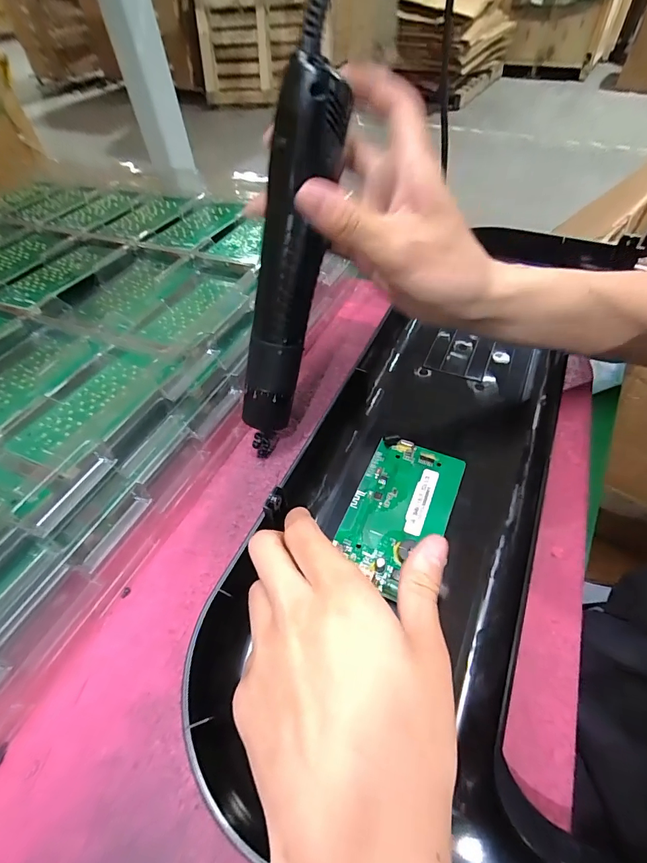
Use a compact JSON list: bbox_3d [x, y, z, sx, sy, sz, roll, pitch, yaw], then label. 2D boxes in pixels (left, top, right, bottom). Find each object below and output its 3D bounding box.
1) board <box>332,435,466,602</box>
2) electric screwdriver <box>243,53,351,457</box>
[{"bbox_3d":[0.049,0.050,0.264,0.060,0.010,0.101,18,54,19],"label":"board"},{"bbox_3d":[-0.024,-0.079,0.242,0.039,0.213,0.038,29,34,26],"label":"electric screwdriver"}]

